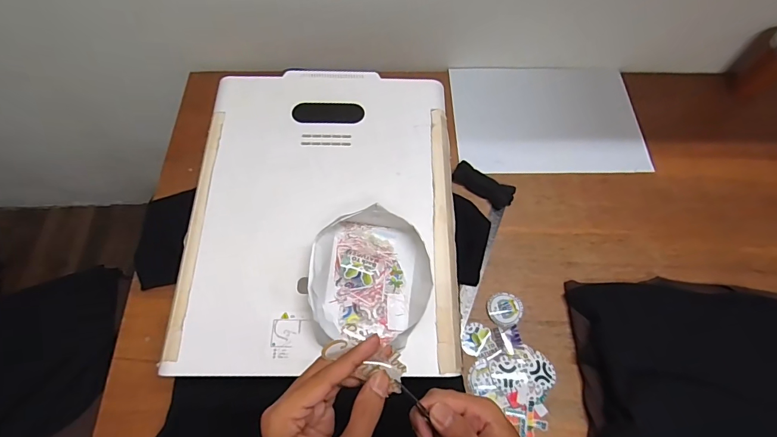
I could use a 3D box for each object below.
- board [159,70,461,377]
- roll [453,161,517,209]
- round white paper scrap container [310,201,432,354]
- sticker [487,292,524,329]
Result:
[{"bbox_3d":[-0.101,-0.028,0.625,0.396,0.021,0.499,0,66,-1],"label":"board"},{"bbox_3d":[0.191,-0.066,0.812,0.125,0.027,0.049,29,69,12],"label":"roll"},{"bbox_3d":[-0.023,0.078,0.553,0.156,0.050,0.177,0,66,-1],"label":"round white paper scrap container"},{"bbox_3d":[0.211,0.165,0.725,0.064,0.006,0.061,-13,67,-6],"label":"sticker"}]

